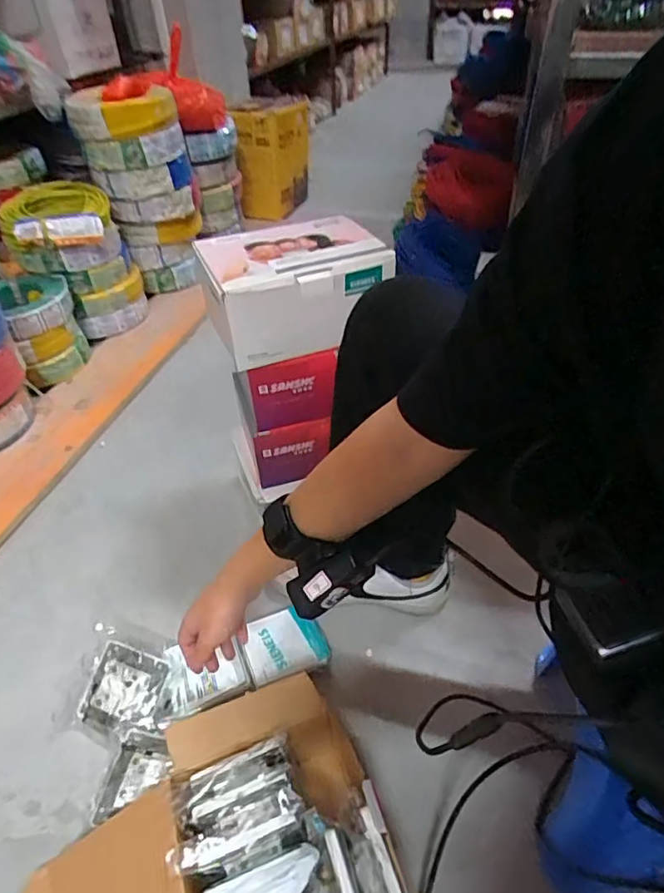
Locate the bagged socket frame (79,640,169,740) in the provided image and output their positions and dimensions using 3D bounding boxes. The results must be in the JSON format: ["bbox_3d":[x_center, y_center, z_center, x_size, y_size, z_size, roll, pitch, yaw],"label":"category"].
[{"bbox_3d":[-0.237,0.279,0.616,0.090,0.024,0.086,10,59,15],"label":"bagged socket frame"}]

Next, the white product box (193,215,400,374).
[{"bbox_3d":[-0.048,-0.204,0.680,0.209,0.101,0.170,-13,43,-11],"label":"white product box"}]

